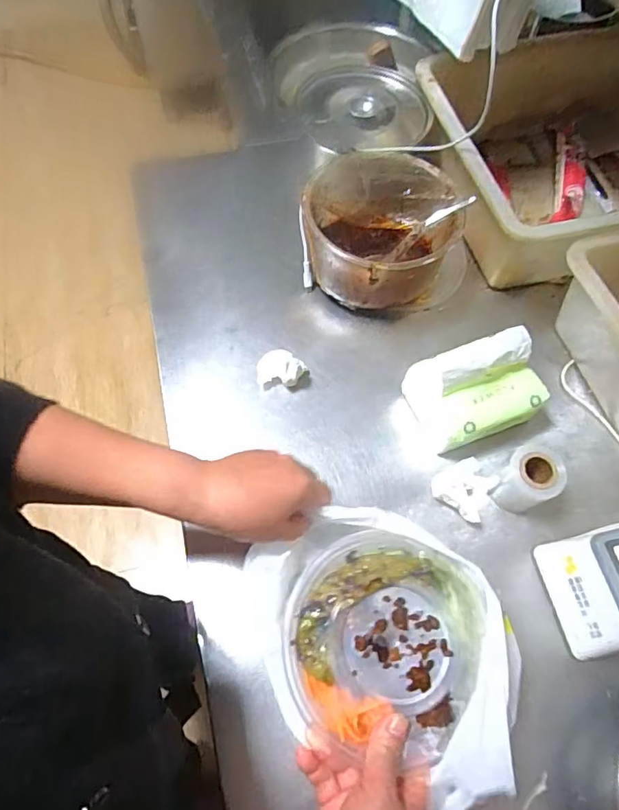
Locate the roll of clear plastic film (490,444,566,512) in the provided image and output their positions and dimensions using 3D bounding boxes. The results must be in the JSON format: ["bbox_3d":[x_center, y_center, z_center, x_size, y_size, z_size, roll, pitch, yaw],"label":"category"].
[{"bbox_3d":[0.207,0.074,0.500,0.046,0.077,0.049,0,64,0],"label":"roll of clear plastic film"}]

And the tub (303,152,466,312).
[{"bbox_3d":[0.083,-0.201,0.610,0.172,0.104,0.164,0,64,0],"label":"tub"}]

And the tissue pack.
[{"bbox_3d":[0.169,-0.017,0.524,0.126,0.101,0.093,-20,65,-11],"label":"tissue pack"}]

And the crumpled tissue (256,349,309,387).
[{"bbox_3d":[-0.031,-0.044,0.573,0.054,0.031,0.042,10,64,5],"label":"crumpled tissue"}]

